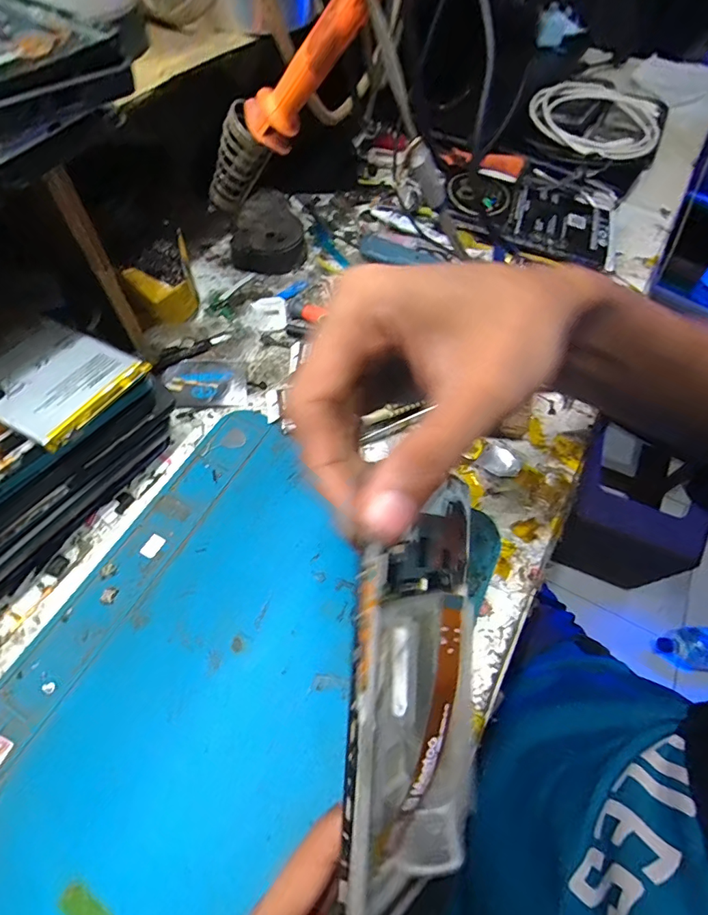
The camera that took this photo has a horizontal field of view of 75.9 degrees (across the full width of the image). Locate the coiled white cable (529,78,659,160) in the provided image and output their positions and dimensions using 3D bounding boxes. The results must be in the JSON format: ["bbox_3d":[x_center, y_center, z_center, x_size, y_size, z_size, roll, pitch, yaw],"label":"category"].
[{"bbox_3d":[0.275,-0.389,0.518,0.137,0.025,0.176,23,61,12],"label":"coiled white cable"}]

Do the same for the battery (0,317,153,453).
[{"bbox_3d":[-0.149,-0.040,0.225,0.066,0.007,0.063,23,61,12],"label":"battery"}]

